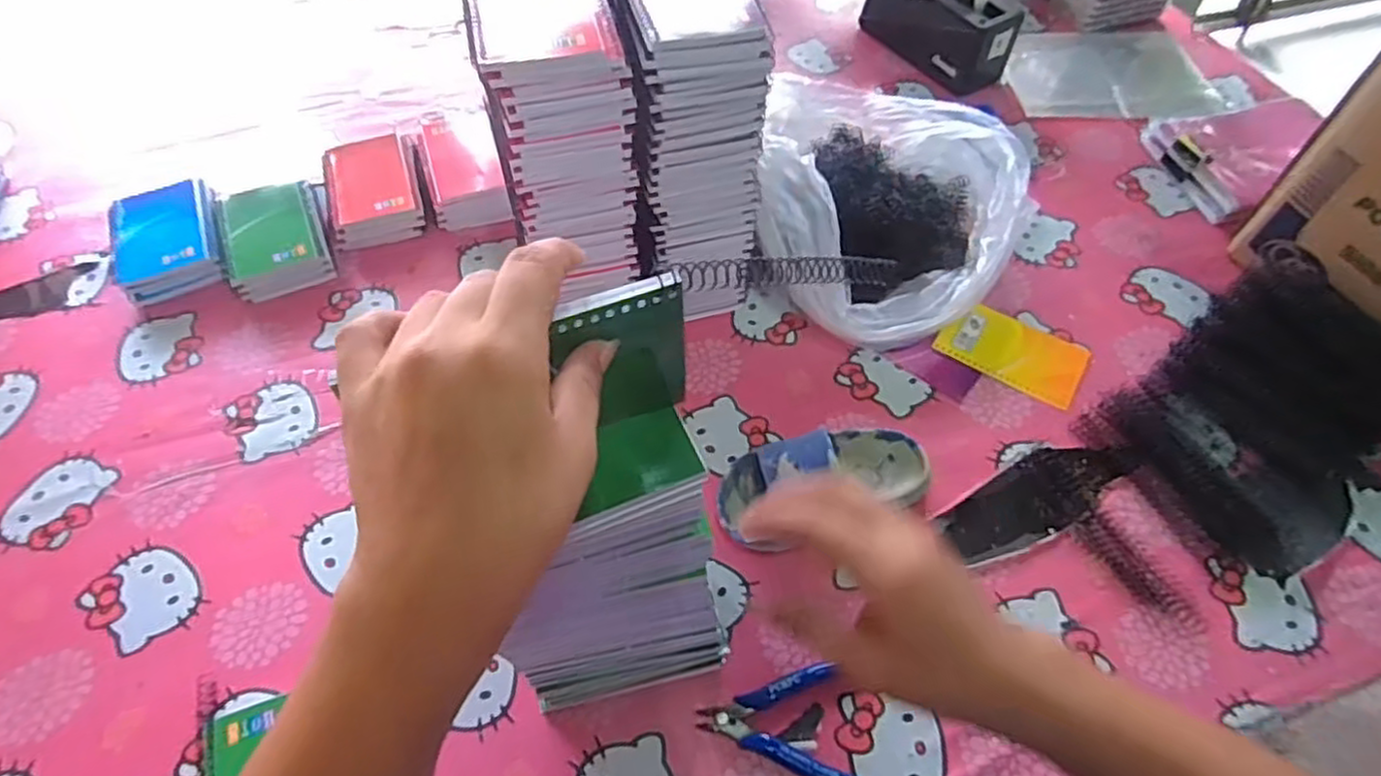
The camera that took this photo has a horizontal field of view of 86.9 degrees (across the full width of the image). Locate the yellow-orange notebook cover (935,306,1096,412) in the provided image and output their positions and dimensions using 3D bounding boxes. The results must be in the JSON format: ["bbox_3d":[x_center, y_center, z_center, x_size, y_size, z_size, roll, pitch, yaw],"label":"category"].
[{"bbox_3d":[0.308,-0.037,0.694,0.128,0.005,0.074,30,62,18],"label":"yellow-orange notebook cover"}]

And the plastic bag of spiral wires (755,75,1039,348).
[{"bbox_3d":[0.200,-0.200,0.726,0.277,0.135,0.332,16,58,10],"label":"plastic bag of spiral wires"}]

